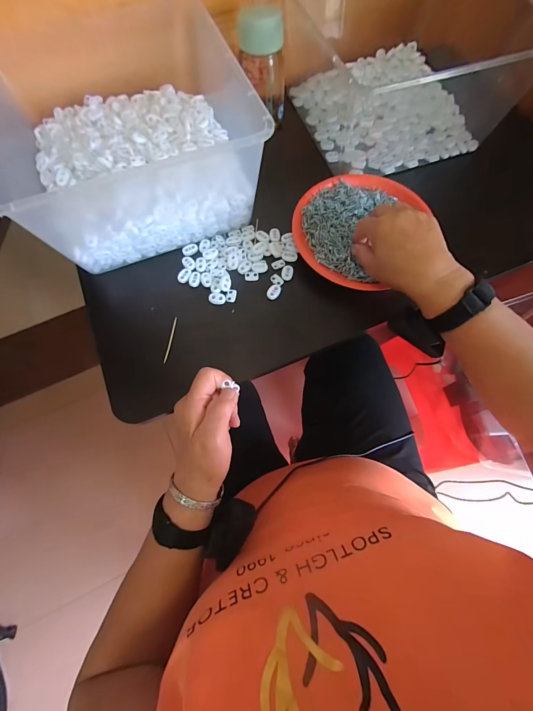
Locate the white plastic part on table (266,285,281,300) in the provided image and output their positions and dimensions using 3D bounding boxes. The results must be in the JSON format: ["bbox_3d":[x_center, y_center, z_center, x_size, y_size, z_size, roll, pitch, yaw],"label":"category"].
[{"bbox_3d":[0.010,-0.087,0.406,0.017,0.004,0.023,22,71,7],"label":"white plastic part on table"}]

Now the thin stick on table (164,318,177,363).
[{"bbox_3d":[-0.124,-0.021,0.386,0.004,0.004,0.064,7,70,2],"label":"thin stick on table"}]

